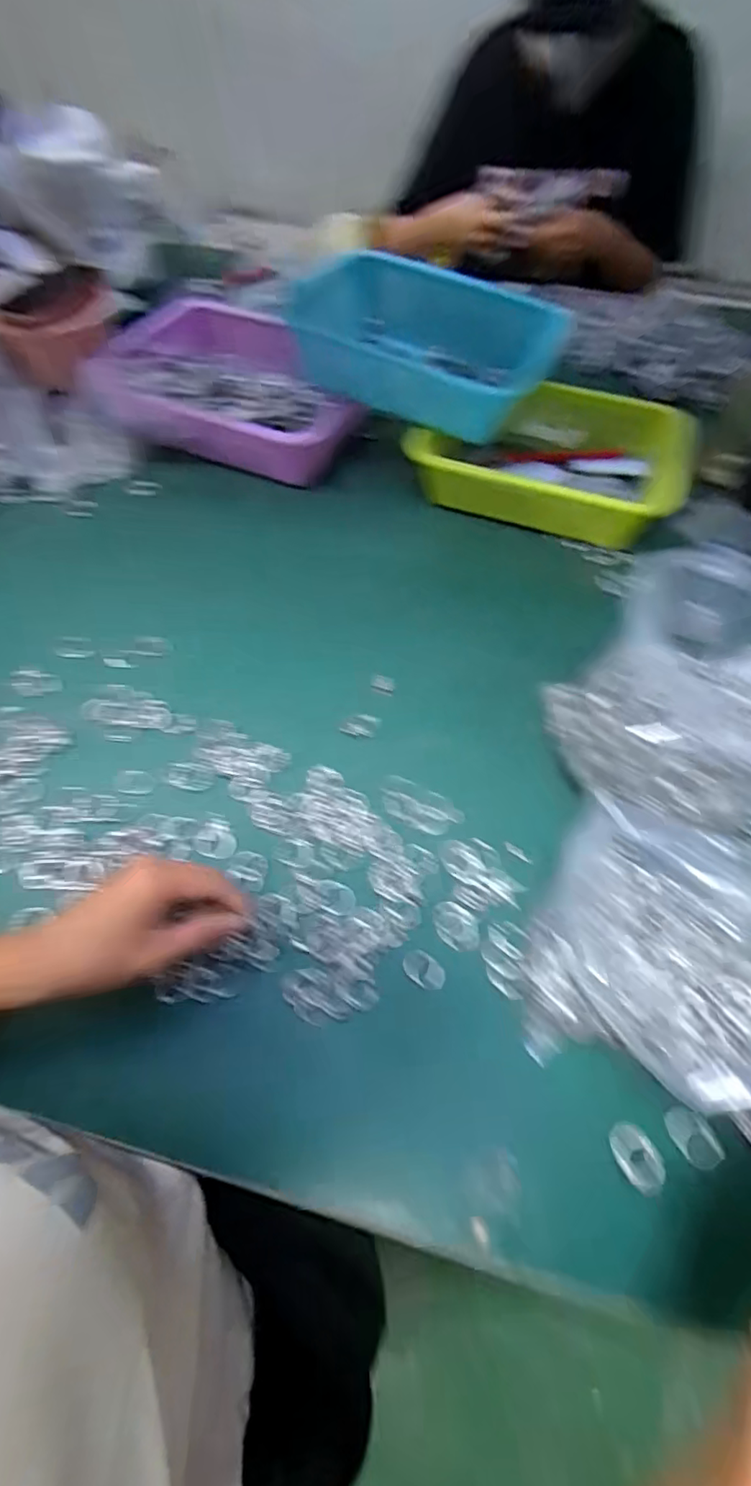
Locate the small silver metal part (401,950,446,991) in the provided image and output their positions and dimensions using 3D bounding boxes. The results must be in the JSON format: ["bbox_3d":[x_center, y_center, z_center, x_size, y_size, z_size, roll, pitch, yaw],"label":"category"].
[{"bbox_3d":[0.033,0.154,0.385,0.030,0.007,0.019,32,64,17],"label":"small silver metal part"}]

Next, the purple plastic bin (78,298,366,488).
[{"bbox_3d":[-0.179,-0.417,0.695,0.312,0.093,0.228,21,62,12],"label":"purple plastic bin"}]

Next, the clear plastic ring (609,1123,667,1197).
[{"bbox_3d":[0.152,0.240,0.329,0.024,0.012,0.033,-24,62,-14],"label":"clear plastic ring"}]

